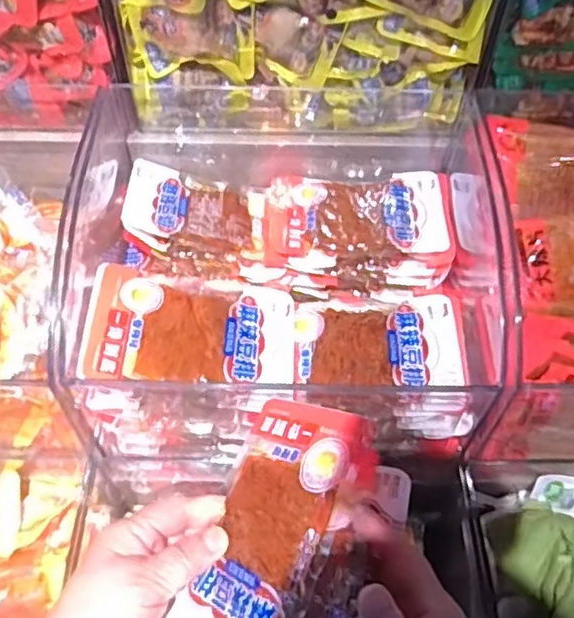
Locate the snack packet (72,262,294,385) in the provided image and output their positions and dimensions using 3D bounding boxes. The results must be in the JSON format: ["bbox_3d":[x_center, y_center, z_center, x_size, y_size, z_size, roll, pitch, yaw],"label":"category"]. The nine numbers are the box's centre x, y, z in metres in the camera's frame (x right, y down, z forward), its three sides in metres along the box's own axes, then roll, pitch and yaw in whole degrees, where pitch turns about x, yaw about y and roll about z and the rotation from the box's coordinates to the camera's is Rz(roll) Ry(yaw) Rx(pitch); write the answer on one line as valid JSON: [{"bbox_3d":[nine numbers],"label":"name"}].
[{"bbox_3d":[-0.068,0.016,0.477,0.151,0.009,0.088,7,57,-11],"label":"snack packet"}]

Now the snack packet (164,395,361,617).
[{"bbox_3d":[-0.013,0.118,0.349,0.083,0.008,0.145,-1,58,49],"label":"snack packet"}]

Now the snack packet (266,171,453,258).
[{"bbox_3d":[0.063,-0.088,0.571,0.160,0.014,0.088,1,54,0],"label":"snack packet"}]

